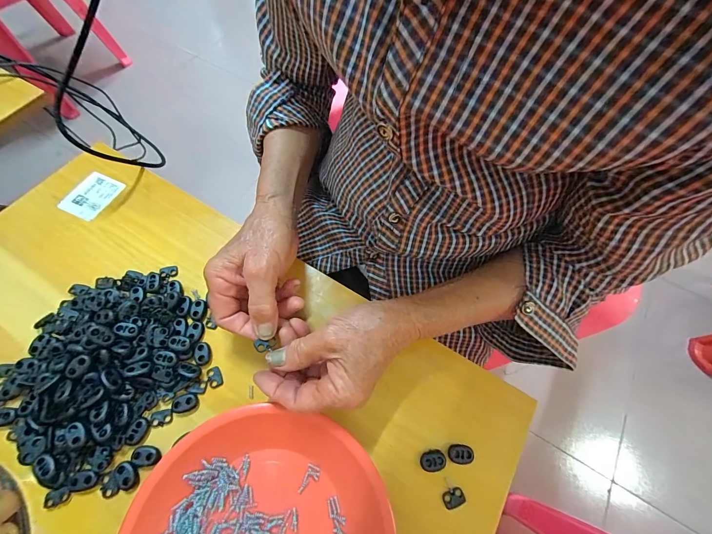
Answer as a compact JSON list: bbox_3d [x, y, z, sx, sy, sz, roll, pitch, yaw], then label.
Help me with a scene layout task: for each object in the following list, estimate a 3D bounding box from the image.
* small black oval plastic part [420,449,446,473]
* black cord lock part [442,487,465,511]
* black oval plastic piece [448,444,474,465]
[{"bbox_3d":[0.066,0.166,0.268,0.021,0.008,0.016,-5,62,-7],"label":"small black oval plastic part"},{"bbox_3d":[0.081,0.192,0.259,0.018,0.004,0.013,-19,65,-14],"label":"black cord lock part"},{"bbox_3d":[0.091,0.162,0.271,0.020,0.004,0.015,12,62,2],"label":"black oval plastic piece"}]

